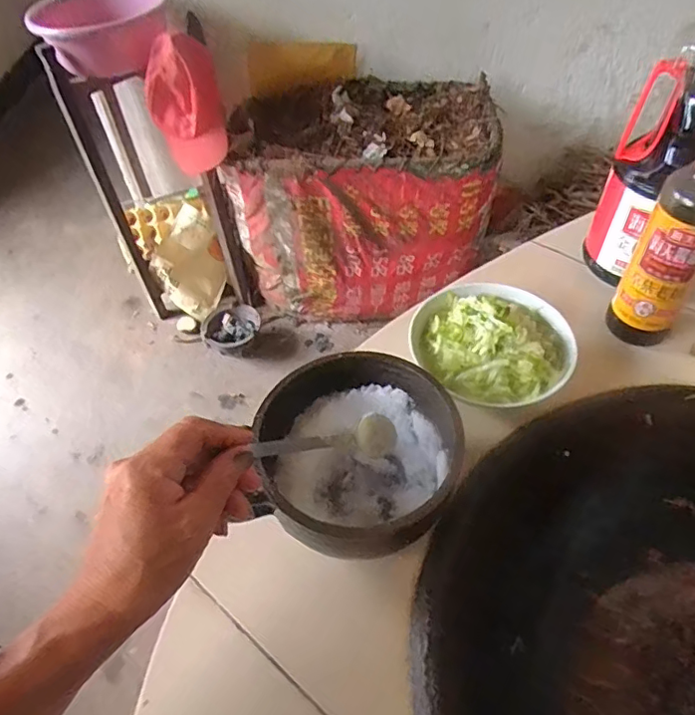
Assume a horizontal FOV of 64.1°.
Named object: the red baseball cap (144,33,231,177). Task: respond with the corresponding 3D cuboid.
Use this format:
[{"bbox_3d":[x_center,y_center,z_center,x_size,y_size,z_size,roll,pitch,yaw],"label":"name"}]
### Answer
[{"bbox_3d":[-0.366,-0.569,1.259,0.158,0.270,0.094,-17,52,-10],"label":"red baseball cap"}]

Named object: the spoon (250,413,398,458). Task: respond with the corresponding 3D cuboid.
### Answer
[{"bbox_3d":[-0.011,0.060,0.407,0.150,0.023,0.024,5,34,-50],"label":"spoon"}]

